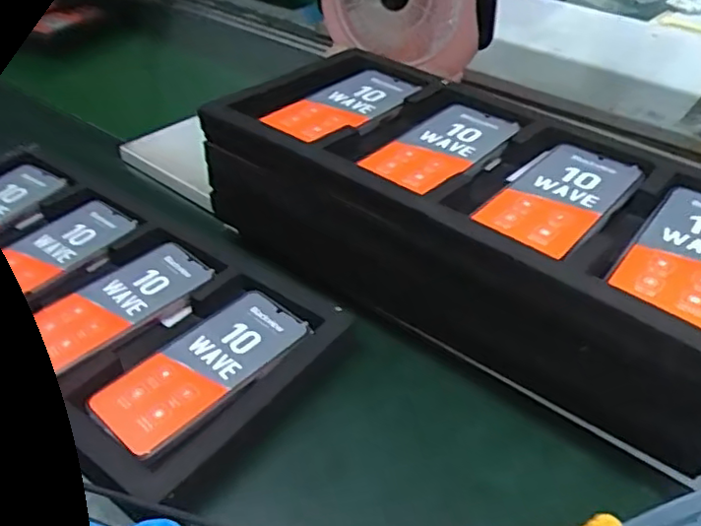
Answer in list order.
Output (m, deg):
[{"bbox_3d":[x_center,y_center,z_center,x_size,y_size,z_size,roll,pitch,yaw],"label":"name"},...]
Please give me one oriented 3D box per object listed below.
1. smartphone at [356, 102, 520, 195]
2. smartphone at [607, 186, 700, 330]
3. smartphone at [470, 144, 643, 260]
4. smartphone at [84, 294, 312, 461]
[{"bbox_3d":[0.082,-0.103,0.563,0.075,0.011,0.154,29,46,29],"label":"smartphone"},{"bbox_3d":[0.247,-0.008,0.451,0.075,0.005,0.163,28,46,28],"label":"smartphone"},{"bbox_3d":[0.167,-0.054,0.505,0.076,0.008,0.159,30,46,30],"label":"smartphone"},{"bbox_3d":[-0.119,0.082,0.510,0.075,0.012,0.168,31,47,31],"label":"smartphone"}]

